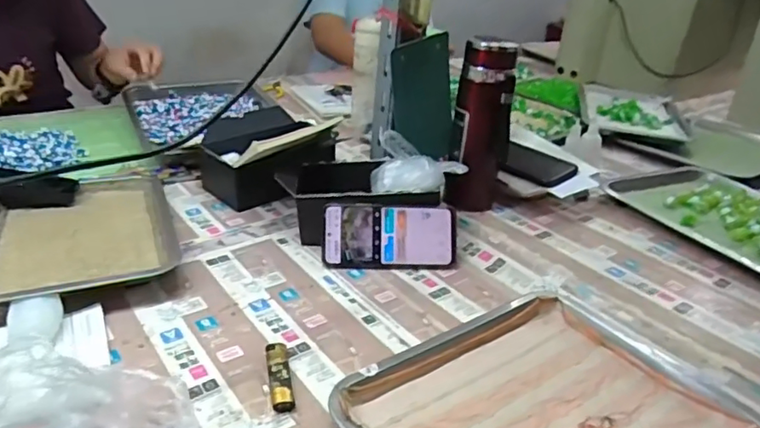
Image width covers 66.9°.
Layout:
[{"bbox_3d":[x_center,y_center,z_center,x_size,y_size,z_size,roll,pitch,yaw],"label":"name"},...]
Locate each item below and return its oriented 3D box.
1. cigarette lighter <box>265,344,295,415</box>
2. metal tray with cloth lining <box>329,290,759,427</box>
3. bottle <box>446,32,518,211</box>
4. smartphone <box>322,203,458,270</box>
[{"bbox_3d":[-0.093,0.150,0.533,0.021,0.016,0.081,-3,29,-14],"label":"cigarette lighter"},{"bbox_3d":[0.148,0.177,0.499,0.313,0.030,0.263,-16,35,-34],"label":"metal tray with cloth lining"},{"bbox_3d":[0.135,-0.119,0.787,0.070,0.221,0.077,6,28,2],"label":"bottle"},{"bbox_3d":[0.013,0.028,0.720,0.165,0.080,0.007,1,-3,-4],"label":"smartphone"}]

